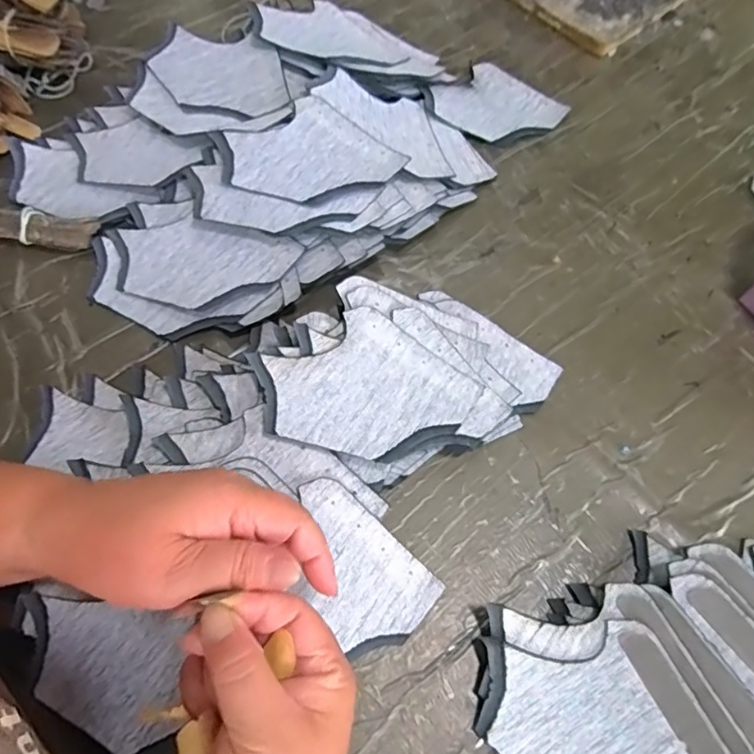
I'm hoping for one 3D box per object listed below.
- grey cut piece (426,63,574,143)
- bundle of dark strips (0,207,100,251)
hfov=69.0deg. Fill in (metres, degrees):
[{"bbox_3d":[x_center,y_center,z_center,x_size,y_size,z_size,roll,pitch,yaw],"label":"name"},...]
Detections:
[{"bbox_3d":[0.114,-0.256,0.517,0.101,0.012,0.104,39,69,15],"label":"grey cut piece"},{"bbox_3d":[-0.262,-0.114,0.416,0.095,0.018,0.029,8,65,1],"label":"bundle of dark strips"}]

